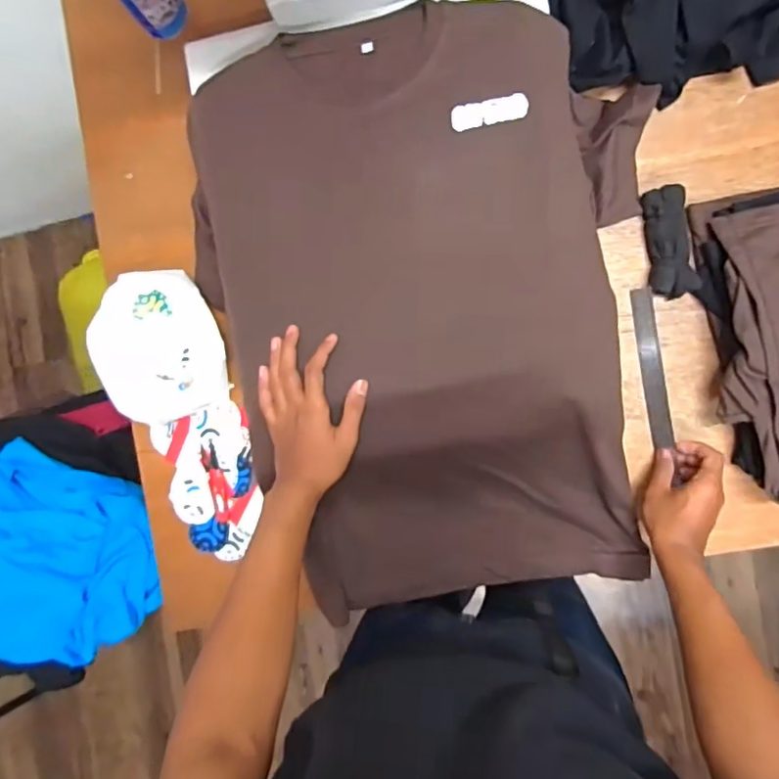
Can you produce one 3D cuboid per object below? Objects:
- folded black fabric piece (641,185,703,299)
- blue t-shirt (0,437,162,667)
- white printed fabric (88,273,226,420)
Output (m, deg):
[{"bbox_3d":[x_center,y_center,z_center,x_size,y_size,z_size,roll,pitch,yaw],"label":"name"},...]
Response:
[{"bbox_3d":[0.329,-0.173,0.655,0.047,0.030,0.127,-6,91,6],"label":"folded black fabric piece"},{"bbox_3d":[-0.606,0.282,0.921,0.440,0.065,0.386,-7,90,6],"label":"blue t-shirt"},{"bbox_3d":[-0.303,-0.056,0.734,0.157,0.026,0.190,-21,91,-12],"label":"white printed fabric"}]

